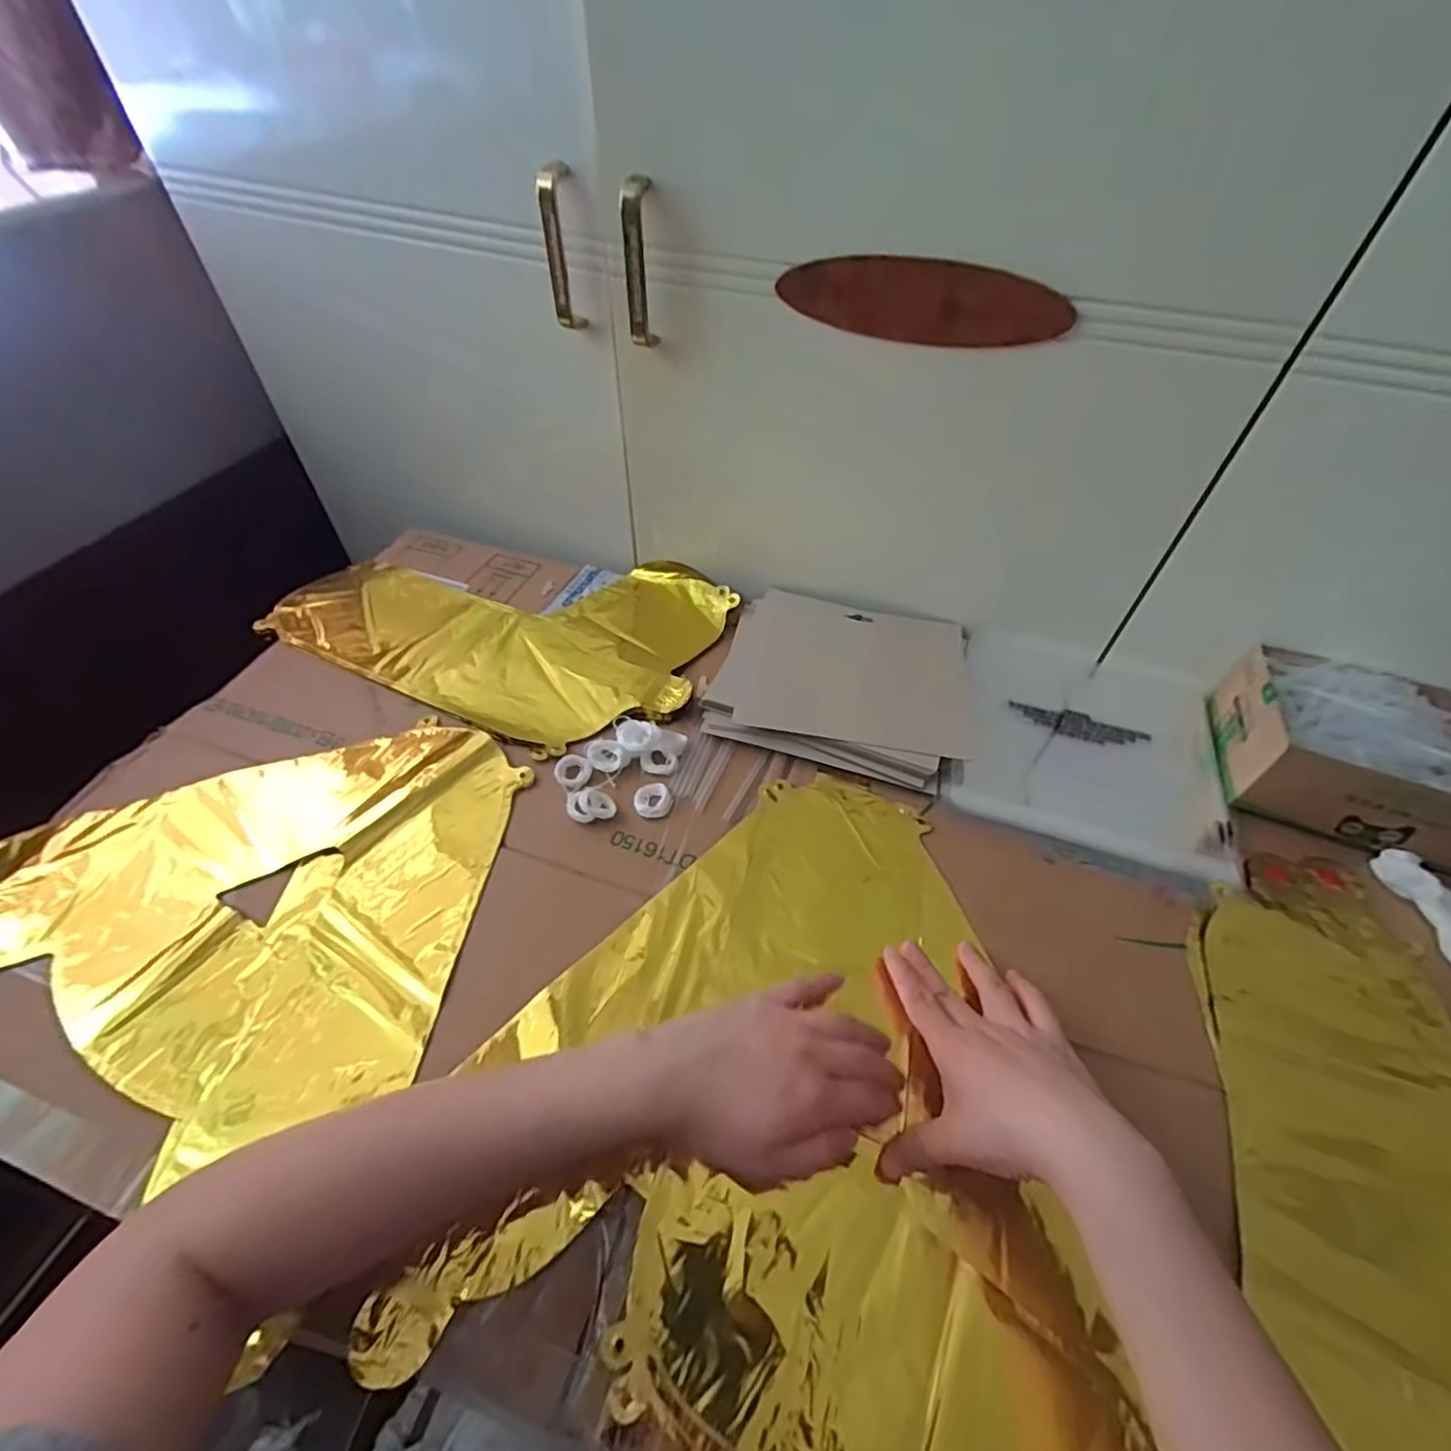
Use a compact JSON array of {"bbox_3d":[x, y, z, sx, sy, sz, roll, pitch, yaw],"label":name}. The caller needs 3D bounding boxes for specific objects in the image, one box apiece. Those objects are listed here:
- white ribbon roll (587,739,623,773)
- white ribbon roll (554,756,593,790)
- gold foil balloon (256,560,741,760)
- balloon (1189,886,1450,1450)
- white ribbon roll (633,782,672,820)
[{"bbox_3d":[-0.093,0.023,0.512,0.029,0.009,0.029,0,69,1],"label":"white ribbon roll"},{"bbox_3d":[-0.117,0.035,0.504,0.026,0.007,0.024,1,52,-1],"label":"white ribbon roll"},{"bbox_3d":[-0.210,-0.094,0.635,0.397,0.031,0.253,15,48,13],"label":"gold foil balloon"},{"bbox_3d":[0.378,0.299,0.335,0.181,0.047,0.412,5,50,3],"label":"balloon"},{"bbox_3d":[-0.054,0.056,0.493,0.028,0.007,0.028,1,52,-1],"label":"white ribbon roll"}]

